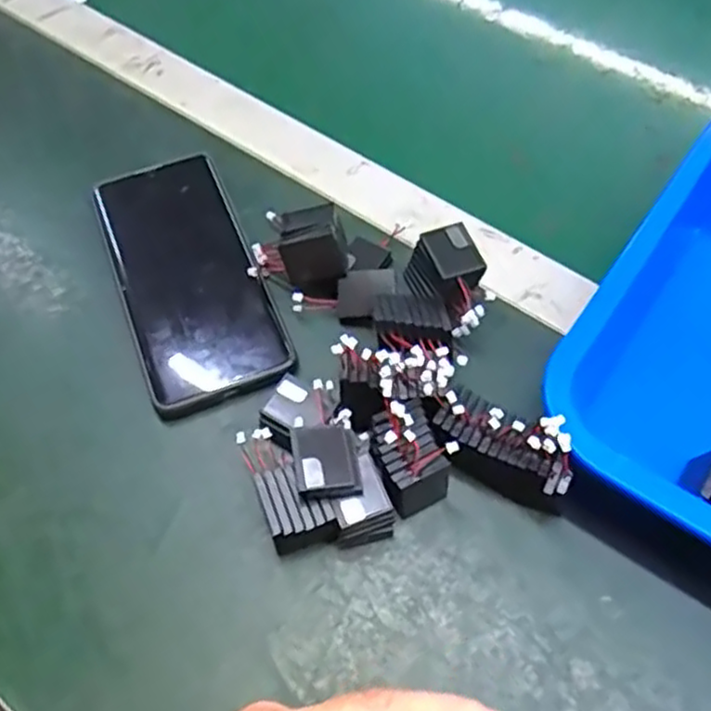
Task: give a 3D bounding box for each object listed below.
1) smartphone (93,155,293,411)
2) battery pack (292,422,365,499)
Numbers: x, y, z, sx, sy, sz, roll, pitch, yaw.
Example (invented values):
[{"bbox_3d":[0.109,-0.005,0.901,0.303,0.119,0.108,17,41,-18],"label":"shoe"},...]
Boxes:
[{"bbox_3d":[-0.095,-0.045,0.409,0.074,0.015,0.161,-20,60,-10],"label":"smartphone"},{"bbox_3d":[-0.013,0.047,0.325,0.028,0.011,0.034,-8,59,-3],"label":"battery pack"}]

